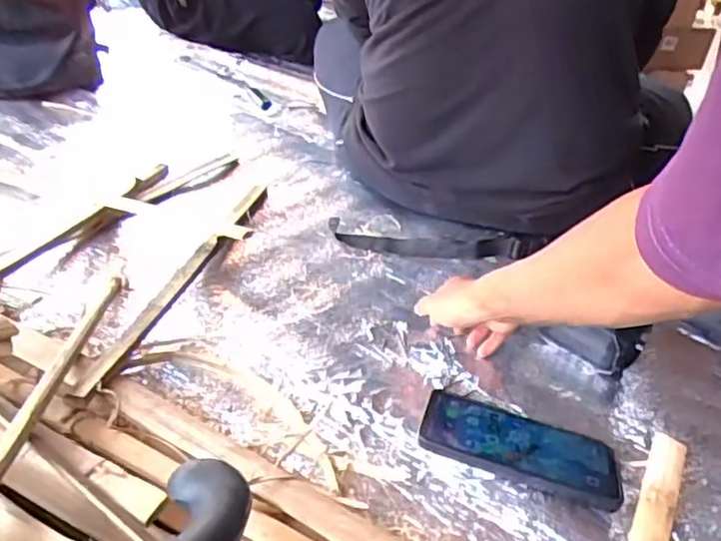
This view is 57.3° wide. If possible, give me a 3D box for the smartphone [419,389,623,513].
[{"bbox_3d":[0.140,0.152,0.579,0.170,0.012,0.089,16,28,8],"label":"smartphone"}]

